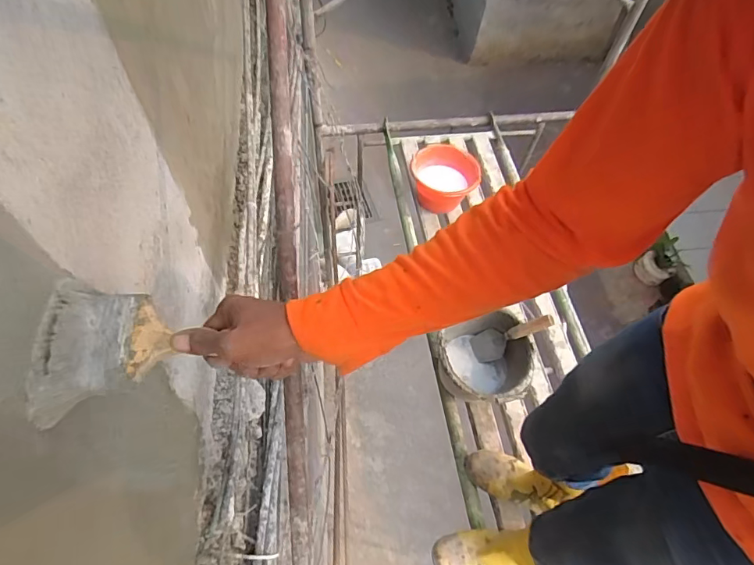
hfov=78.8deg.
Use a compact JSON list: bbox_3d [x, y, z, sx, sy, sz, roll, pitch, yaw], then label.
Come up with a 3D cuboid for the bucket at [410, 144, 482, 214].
[{"bbox_3d":[0.245,-0.379,1.708,0.238,0.152,0.225,1,57,-2],"label":"bucket"}]

